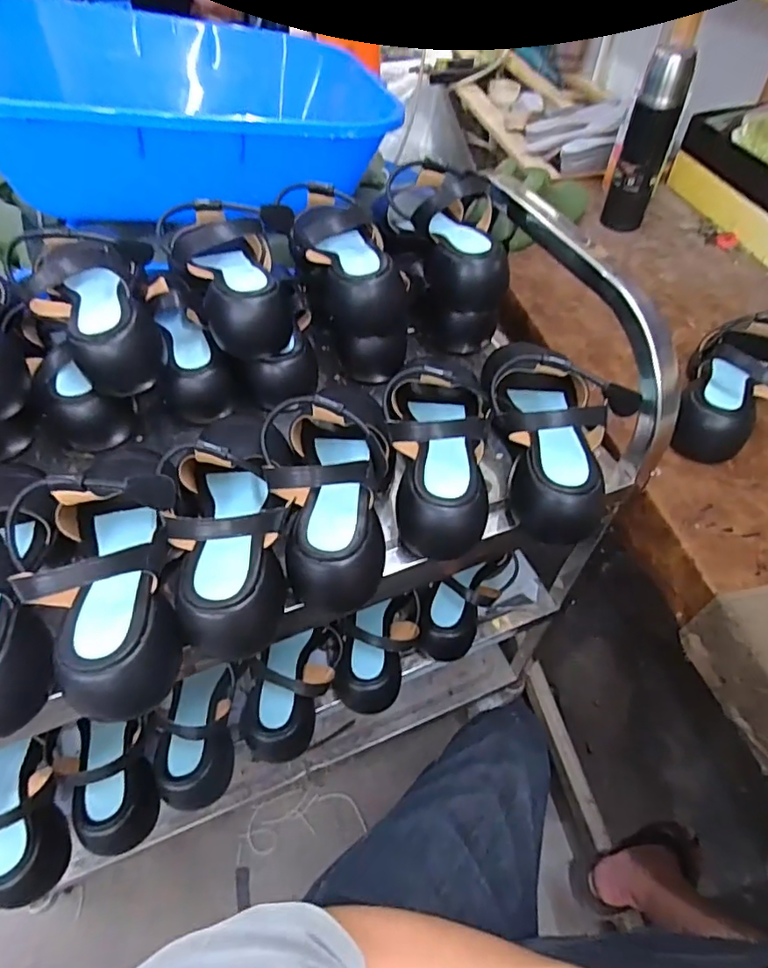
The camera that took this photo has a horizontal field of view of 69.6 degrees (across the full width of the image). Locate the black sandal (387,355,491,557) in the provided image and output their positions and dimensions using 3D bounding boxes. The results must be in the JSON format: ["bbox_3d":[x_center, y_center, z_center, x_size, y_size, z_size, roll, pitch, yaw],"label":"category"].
[{"bbox_3d":[0.050,-0.051,0.503,0.084,0.101,0.207,1,52,0],"label":"black sandal"}]

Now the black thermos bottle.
[{"bbox_3d":[0.407,-0.524,0.857,0.071,0.230,0.059,21,54,14],"label":"black thermos bottle"}]

